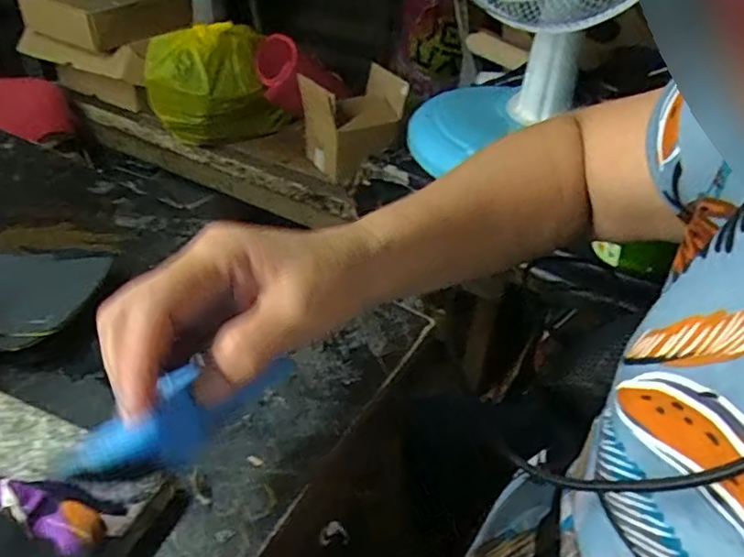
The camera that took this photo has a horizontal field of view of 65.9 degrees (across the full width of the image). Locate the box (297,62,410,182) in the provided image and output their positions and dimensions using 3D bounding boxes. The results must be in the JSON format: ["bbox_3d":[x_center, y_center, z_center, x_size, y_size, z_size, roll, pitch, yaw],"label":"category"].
[{"bbox_3d":[-0.035,-0.281,1.048,0.163,0.159,0.116,-23,46,-27],"label":"box"}]

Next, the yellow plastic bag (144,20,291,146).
[{"bbox_3d":[-0.289,-0.365,1.100,0.235,0.201,0.133,-28,48,-32],"label":"yellow plastic bag"}]

